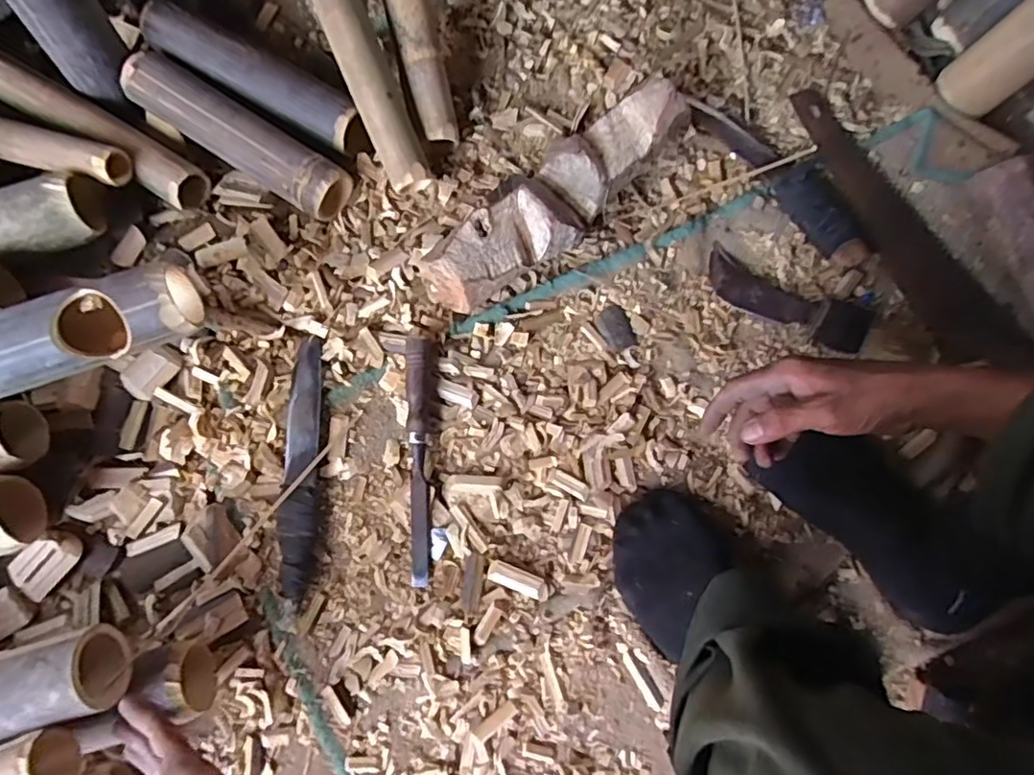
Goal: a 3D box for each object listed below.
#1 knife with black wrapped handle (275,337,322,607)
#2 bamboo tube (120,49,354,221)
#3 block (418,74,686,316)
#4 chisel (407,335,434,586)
[{"bbox_3d":[-0.216,0.075,0.593,0.039,0.018,0.253,1,78,-1],"label":"knife with black wrapped handle"},{"bbox_3d":[-0.300,-0.270,0.644,0.265,0.055,0.059,32,80,6],"label":"bamboo tube"},{"bbox_3d":[0.044,-0.207,0.638,0.334,0.058,0.106,-41,82,-10],"label":"block"},{"bbox_3d":[-0.097,0.070,0.589,0.023,0.028,0.239,-1,78,-1],"label":"chisel"}]

